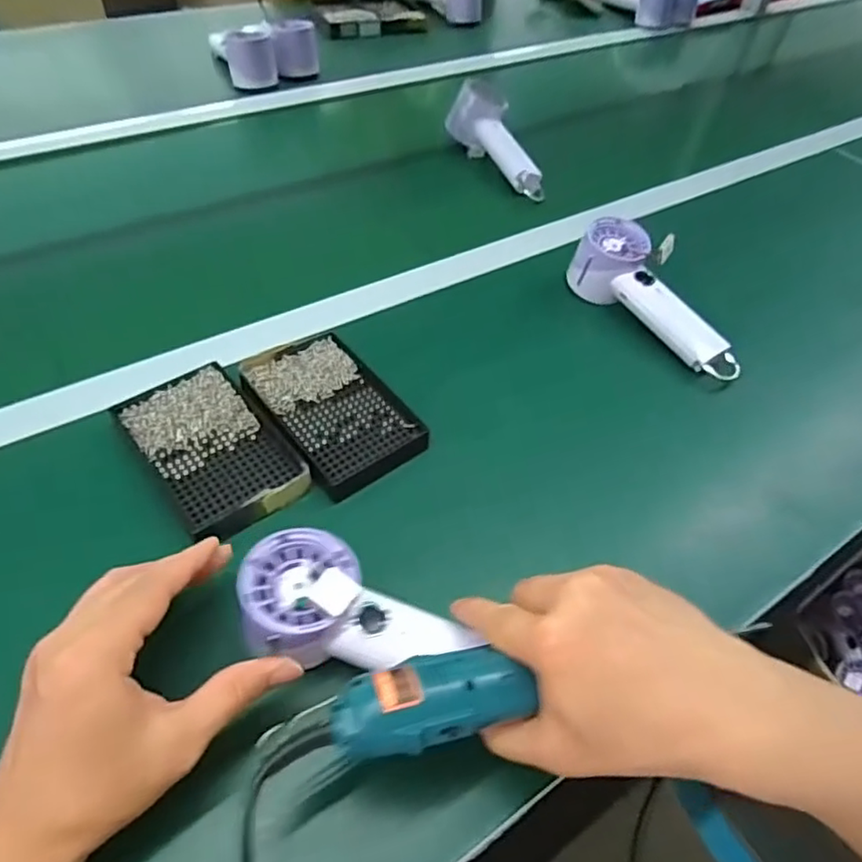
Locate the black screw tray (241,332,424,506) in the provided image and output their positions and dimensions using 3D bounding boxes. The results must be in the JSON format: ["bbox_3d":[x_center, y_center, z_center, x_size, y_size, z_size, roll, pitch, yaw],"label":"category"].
[{"bbox_3d":[-0.079,-0.019,0.491,0.094,0.017,0.142,-29,59,-26],"label":"black screw tray"}]

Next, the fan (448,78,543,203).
[{"bbox_3d":[0.091,-0.359,0.784,0.063,0.068,0.188,-22,72,-22],"label":"fan"}]

